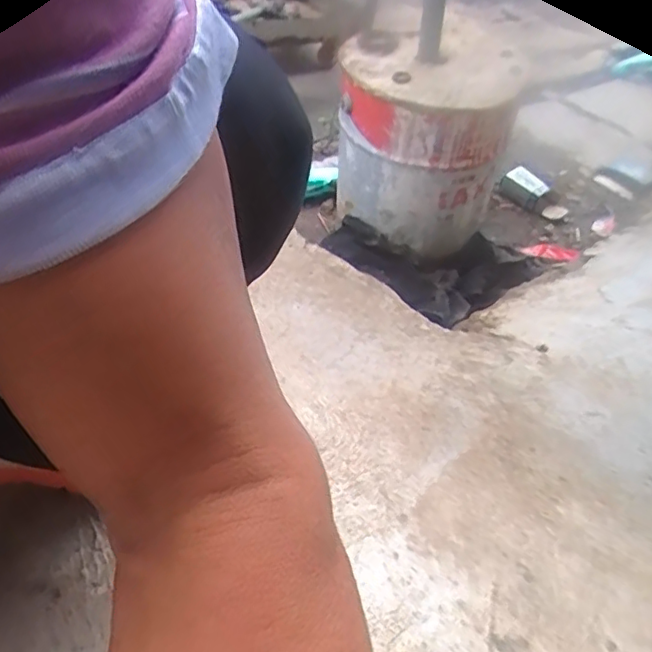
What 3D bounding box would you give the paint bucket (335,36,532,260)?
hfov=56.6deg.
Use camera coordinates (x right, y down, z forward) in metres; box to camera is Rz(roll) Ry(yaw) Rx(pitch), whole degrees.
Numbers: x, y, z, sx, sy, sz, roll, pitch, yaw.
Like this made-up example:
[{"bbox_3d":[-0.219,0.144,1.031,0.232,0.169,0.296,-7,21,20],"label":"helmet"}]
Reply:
[{"bbox_3d":[0.161,-0.305,1.054,0.273,0.285,0.273,6,44,-6],"label":"paint bucket"}]

